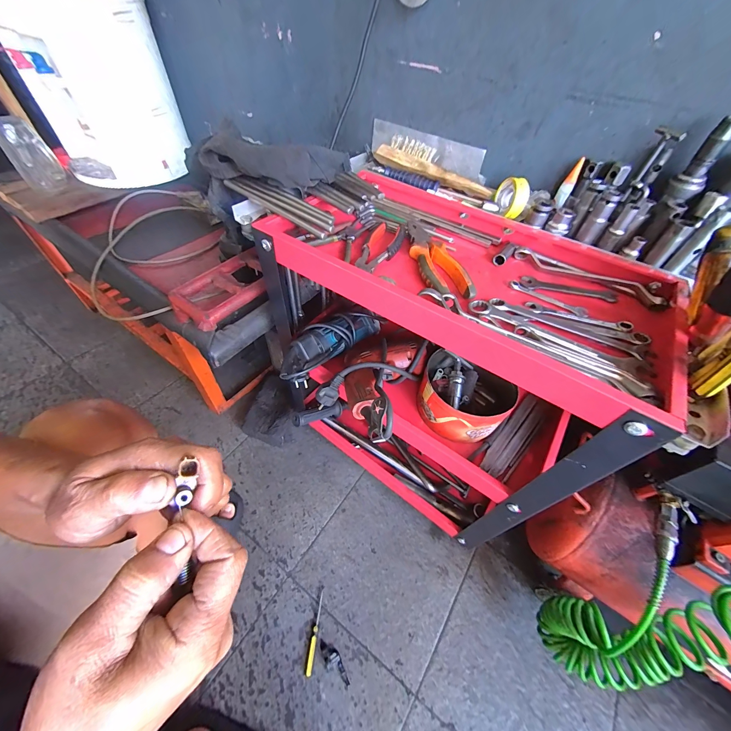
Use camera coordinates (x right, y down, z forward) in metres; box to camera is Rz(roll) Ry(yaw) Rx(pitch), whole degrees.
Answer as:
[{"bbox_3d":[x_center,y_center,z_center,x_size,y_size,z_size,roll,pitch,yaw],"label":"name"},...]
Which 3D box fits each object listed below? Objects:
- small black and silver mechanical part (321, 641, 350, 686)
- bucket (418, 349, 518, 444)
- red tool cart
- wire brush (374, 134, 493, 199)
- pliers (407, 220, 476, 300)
[{"bbox_3d":[-0.056,0.530,0.545,0.028,0.013,0.071,-19,55,-18],"label":"small black and silver mechanical part"},{"bbox_3d":[0.169,0.050,0.531,0.149,0.072,0.139,2,51,-2],"label":"bucket"},{"bbox_3d":[0.092,0.008,0.569,0.512,0.505,0.307,25,54,16],"label":"red tool cart"},{"bbox_3d":[0.109,-0.331,0.518,0.226,0.051,0.046,31,56,20],"label":"wire brush"},{"bbox_3d":[0.089,-0.151,0.427,0.060,0.021,0.177,-8,52,-10],"label":"pliers"}]

